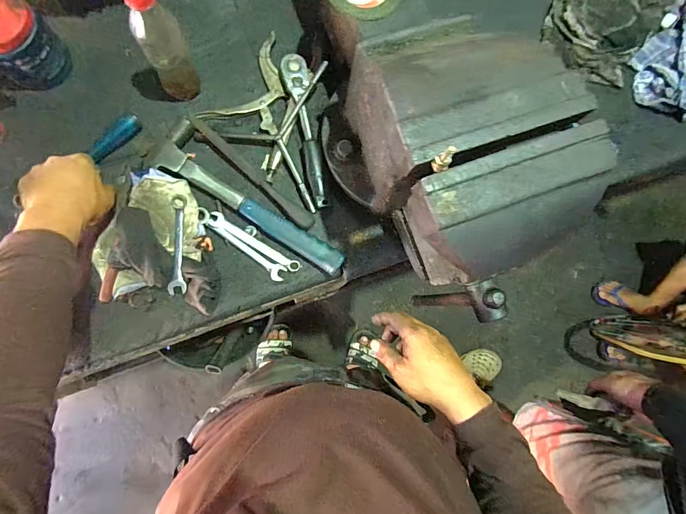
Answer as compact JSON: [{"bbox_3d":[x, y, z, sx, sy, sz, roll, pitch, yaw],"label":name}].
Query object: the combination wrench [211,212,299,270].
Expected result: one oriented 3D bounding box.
[{"bbox_3d":[-0.139,-0.021,0.583,0.158,0.009,0.023,32,80,-2],"label":"combination wrench"}]

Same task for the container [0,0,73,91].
[{"bbox_3d":[-0.469,-0.309,0.528,0.086,0.115,0.099,38,80,-1],"label":"container"}]

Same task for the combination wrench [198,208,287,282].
[{"bbox_3d":[-0.158,-0.019,0.581,0.165,0.014,0.024,38,80,-1],"label":"combination wrench"}]

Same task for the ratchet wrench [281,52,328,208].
[{"bbox_3d":[-0.056,-0.202,0.592,0.039,0.034,0.241,-12,84,-8],"label":"ratchet wrench"}]

